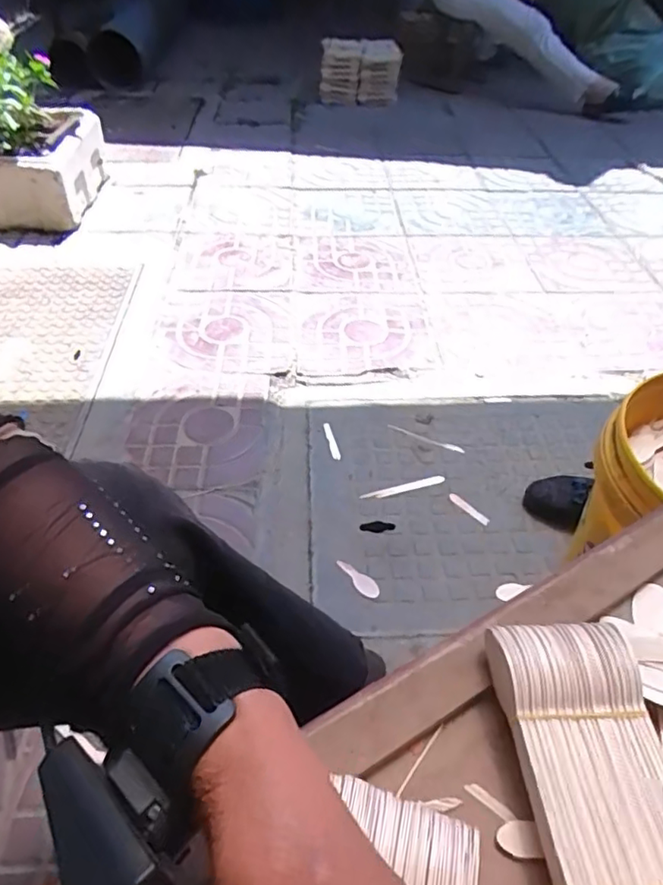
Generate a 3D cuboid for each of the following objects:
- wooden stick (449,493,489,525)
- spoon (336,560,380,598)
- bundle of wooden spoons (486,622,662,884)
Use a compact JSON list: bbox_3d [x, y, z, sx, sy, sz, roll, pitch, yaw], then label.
[{"bbox_3d":[0.231,0.112,0.975,0.019,0.004,0.079,-33,53,-28],"label":"wooden stick"},{"bbox_3d":[0.039,0.203,0.866,0.076,0.010,0.031,28,52,25],"label":"spoon"},{"bbox_3d":[0.131,0.169,0.284,0.077,0.032,0.158,-2,45,-2],"label":"bundle of wooden spoons"}]

